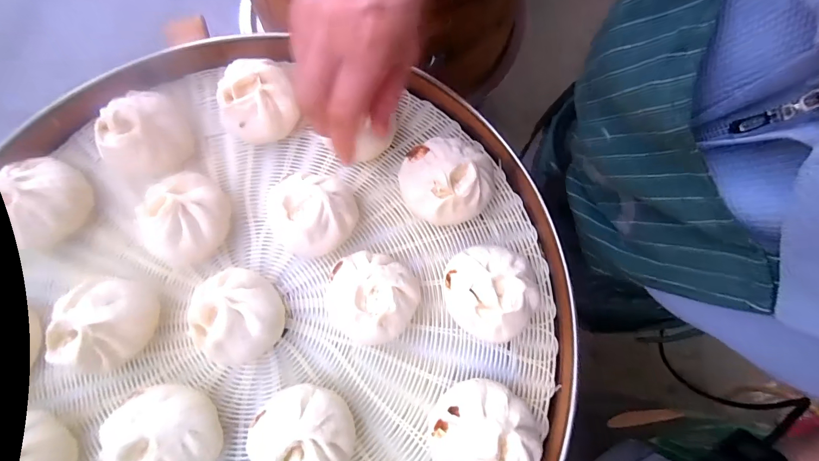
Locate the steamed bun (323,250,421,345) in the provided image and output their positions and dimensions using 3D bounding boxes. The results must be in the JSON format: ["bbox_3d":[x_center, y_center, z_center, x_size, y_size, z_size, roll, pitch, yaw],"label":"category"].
[{"bbox_3d":[-0.030,0.052,0.287,0.066,0.041,0.070,0,74,0],"label":"steamed bun"}]

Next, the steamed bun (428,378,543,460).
[{"bbox_3d":[0.048,0.137,0.258,0.065,0.050,0.067,0,74,0],"label":"steamed bun"}]

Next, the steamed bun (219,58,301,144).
[{"bbox_3d":[-0.126,-0.109,0.327,0.063,0.051,0.063,-9,74,-2],"label":"steamed bun"}]

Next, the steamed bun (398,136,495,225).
[{"bbox_3d":[0.030,-0.039,0.307,0.071,0.050,0.062,-16,74,-4],"label":"steamed bun"}]

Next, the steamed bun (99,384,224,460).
[{"bbox_3d":[-0.164,0.139,0.258,0.064,0.051,0.064,0,74,0],"label":"steamed bun"}]

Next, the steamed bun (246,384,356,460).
[{"bbox_3d":[-0.072,0.141,0.260,0.069,0.046,0.065,25,76,7],"label":"steamed bun"}]

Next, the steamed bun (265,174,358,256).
[{"bbox_3d":[-0.077,-0.011,0.303,0.067,0.044,0.059,1,74,1],"label":"steamed bun"}]

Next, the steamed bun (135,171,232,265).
[{"bbox_3d":[-0.175,-0.008,0.301,0.062,0.046,0.068,35,77,10],"label":"steamed bun"}]

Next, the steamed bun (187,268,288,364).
[{"bbox_3d":[-0.124,0.063,0.281,0.061,0.047,0.056,0,74,0],"label":"steamed bun"}]

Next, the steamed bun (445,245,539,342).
[{"bbox_3d":[0.059,0.047,0.283,0.063,0.049,0.065,-5,74,-1],"label":"steamed bun"}]

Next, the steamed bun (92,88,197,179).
[{"bbox_3d":[-0.218,-0.077,0.317,0.068,0.051,0.061,-37,77,-10],"label":"steamed bun"}]

